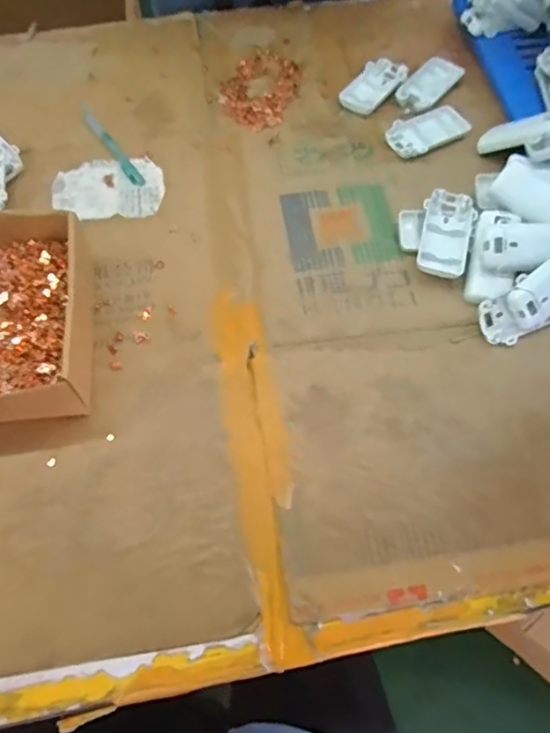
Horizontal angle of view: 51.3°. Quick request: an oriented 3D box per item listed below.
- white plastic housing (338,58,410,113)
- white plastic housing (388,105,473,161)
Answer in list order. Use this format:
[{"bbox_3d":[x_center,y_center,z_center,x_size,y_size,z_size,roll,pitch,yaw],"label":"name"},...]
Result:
[{"bbox_3d":[0.119,-0.338,0.690,0.050,0.009,0.096,32,68,14],"label":"white plastic housing"},{"bbox_3d":[0.173,-0.269,0.652,0.093,0.010,0.048,-24,66,-11],"label":"white plastic housing"}]

